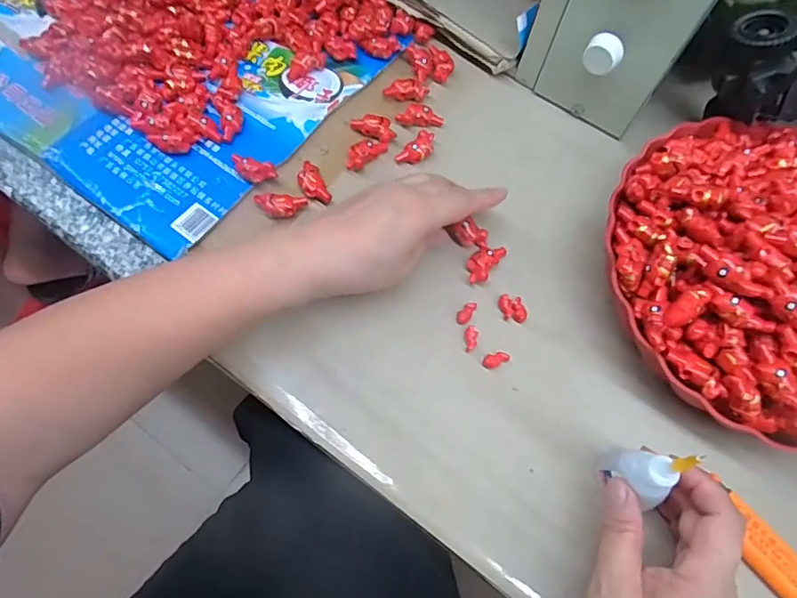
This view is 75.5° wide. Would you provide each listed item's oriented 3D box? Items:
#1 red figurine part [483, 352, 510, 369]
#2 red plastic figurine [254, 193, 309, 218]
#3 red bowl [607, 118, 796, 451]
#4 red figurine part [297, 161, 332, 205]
[{"bbox_3d":[0.066,0.041,0.347,0.018,0.004,0.010,-22,69,-13],"label":"red figurine part"},{"bbox_3d":[-0.088,-0.069,0.381,0.038,0.010,0.018,4,66,-2],"label":"red plastic figurine"},{"bbox_3d":[0.259,-0.025,0.329,0.234,0.082,0.231,1,66,-3],"label":"red bowl"},{"bbox_3d":[-0.065,-0.087,0.395,0.018,0.014,0.041,-22,69,-13],"label":"red figurine part"}]

